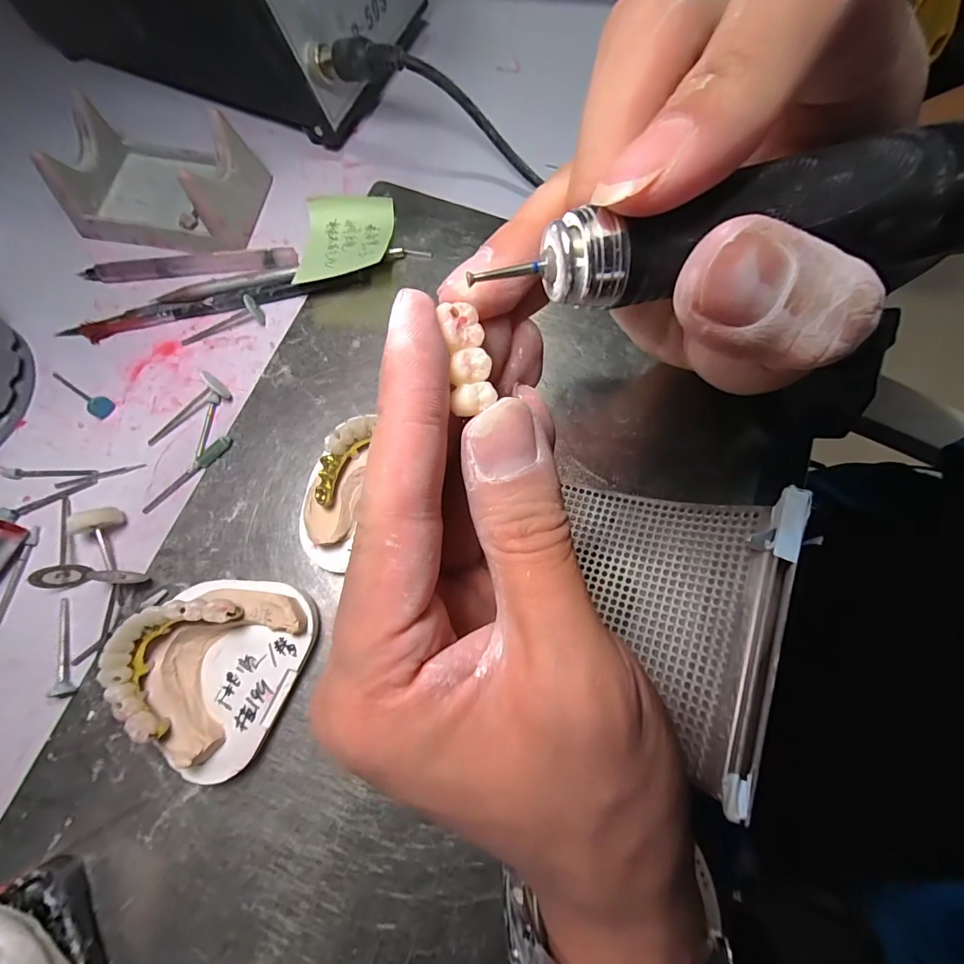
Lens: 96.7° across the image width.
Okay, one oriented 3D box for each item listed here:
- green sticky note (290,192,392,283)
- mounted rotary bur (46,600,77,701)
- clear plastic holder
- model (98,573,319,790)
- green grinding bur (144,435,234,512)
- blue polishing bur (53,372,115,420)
[{"bbox_3d":[-0.080,-0.141,0.250,0.050,0.020,0.066,1,74,0],"label":"green sticky note"},{"bbox_3d":[-0.191,0.075,0.194,0.008,0.006,0.043,-19,75,-6],"label":"mounted rotary bur"},{"bbox_3d":[-0.186,-0.175,0.247,0.108,0.035,0.069,8,74,2],"label":"clear plastic holder"},{"bbox_3d":[-0.111,0.077,0.178,0.060,0.037,0.075,21,75,5],"label":"model"},{"bbox_3d":[-0.150,-0.004,0.217,0.053,0.006,0.007,-42,79,-11],"label":"green grinding bur"},{"bbox_3d":[-0.215,-0.047,0.226,0.042,0.008,0.011,26,76,6],"label":"blue polishing bur"}]

